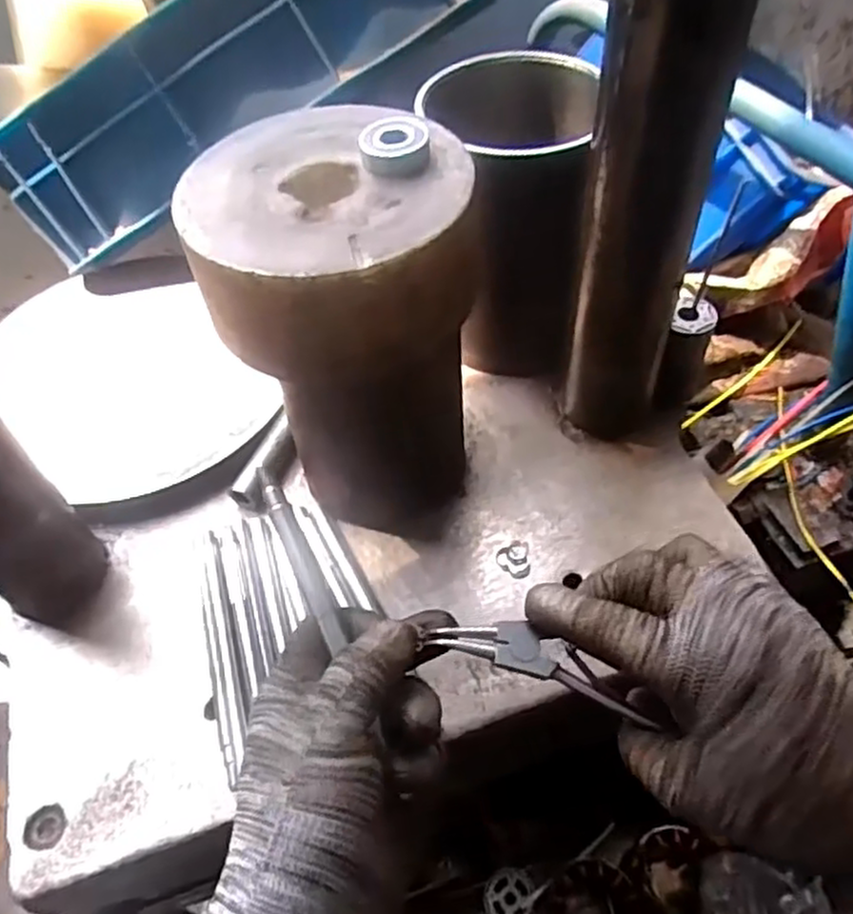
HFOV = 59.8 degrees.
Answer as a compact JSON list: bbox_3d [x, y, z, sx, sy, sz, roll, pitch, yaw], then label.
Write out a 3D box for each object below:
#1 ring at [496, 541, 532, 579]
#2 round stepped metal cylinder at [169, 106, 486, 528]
[{"bbox_3d":[0.056,0.065,0.474,0.020,0.004,0.025,-3,52,2],"label":"ring"},{"bbox_3d":[-0.041,-0.065,0.442,0.138,0.221,0.140,-16,52,-8],"label":"round stepped metal cylinder"}]

